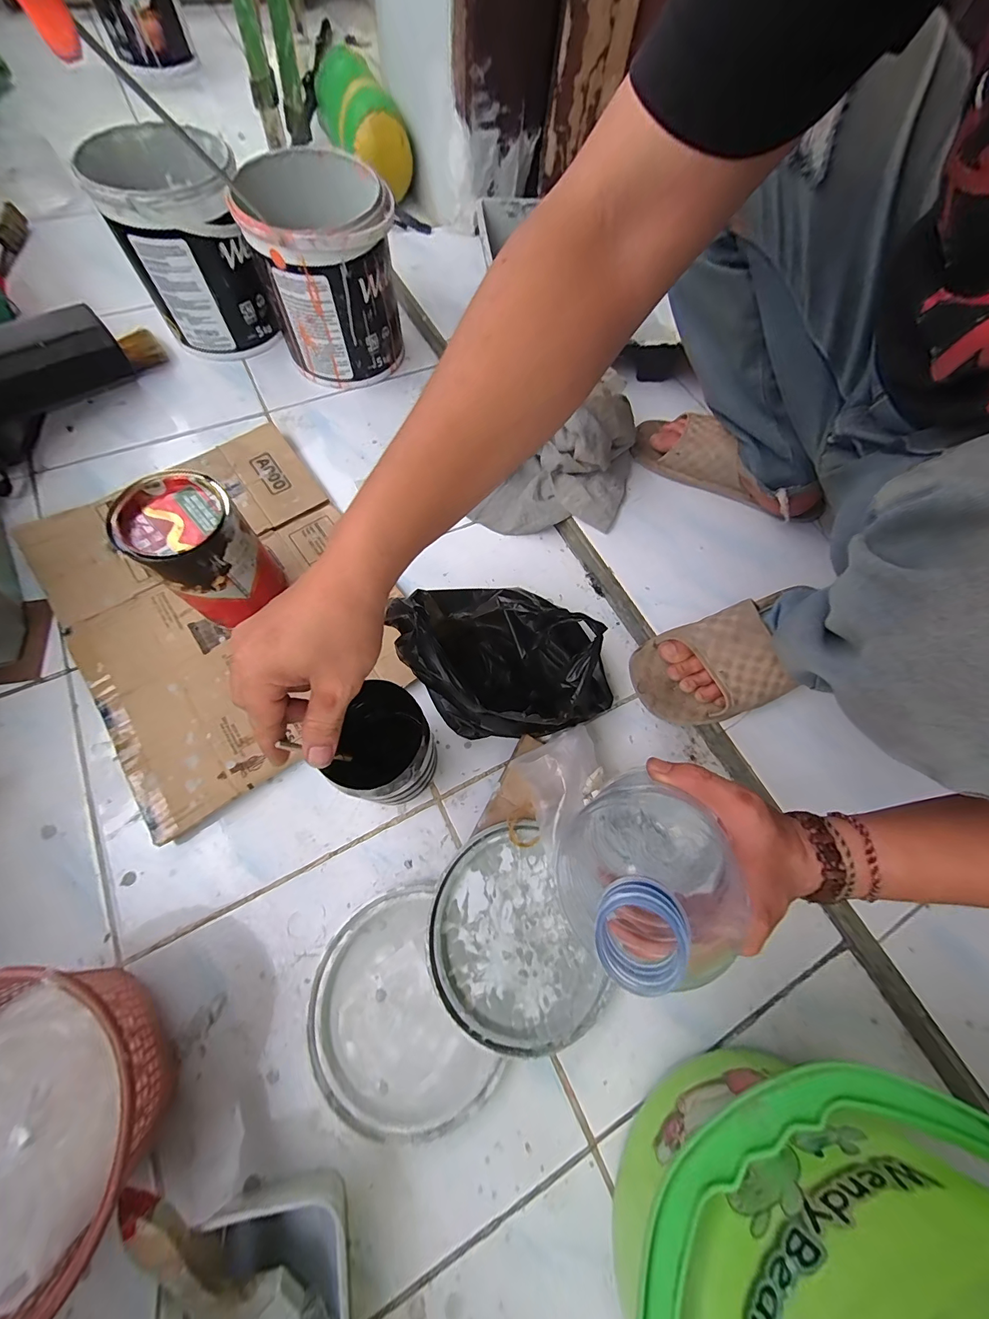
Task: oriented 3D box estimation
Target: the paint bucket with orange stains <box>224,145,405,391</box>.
[{"bbox_3d":[-0.224,-0.522,0.575,0.172,0.186,0.174,2,68,-5],"label":"paint bucket with orange stains"}]

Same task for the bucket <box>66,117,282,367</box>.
[{"bbox_3d":[-0.418,-0.576,0.591,0.165,0.182,0.190,-16,69,-10],"label":"bucket"}]

